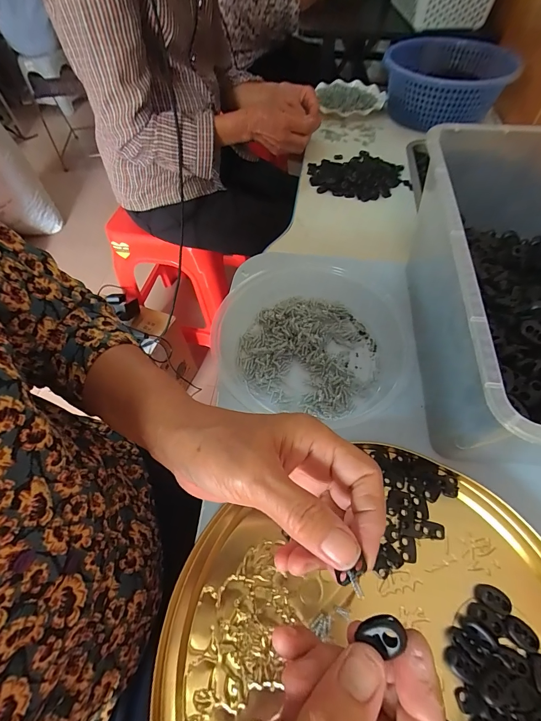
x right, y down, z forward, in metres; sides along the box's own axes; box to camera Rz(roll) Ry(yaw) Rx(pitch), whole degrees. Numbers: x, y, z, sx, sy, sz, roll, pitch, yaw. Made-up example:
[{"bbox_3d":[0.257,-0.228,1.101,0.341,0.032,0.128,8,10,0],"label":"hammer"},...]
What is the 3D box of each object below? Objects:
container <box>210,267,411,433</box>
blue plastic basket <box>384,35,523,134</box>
[{"bbox_3d":[0.045,-0.029,0.356,0.203,0.048,0.182,11,58,8],"label":"container"},{"bbox_3d":[0.396,-0.640,0.778,0.272,0.112,0.285,9,57,7],"label":"blue plastic basket"}]

